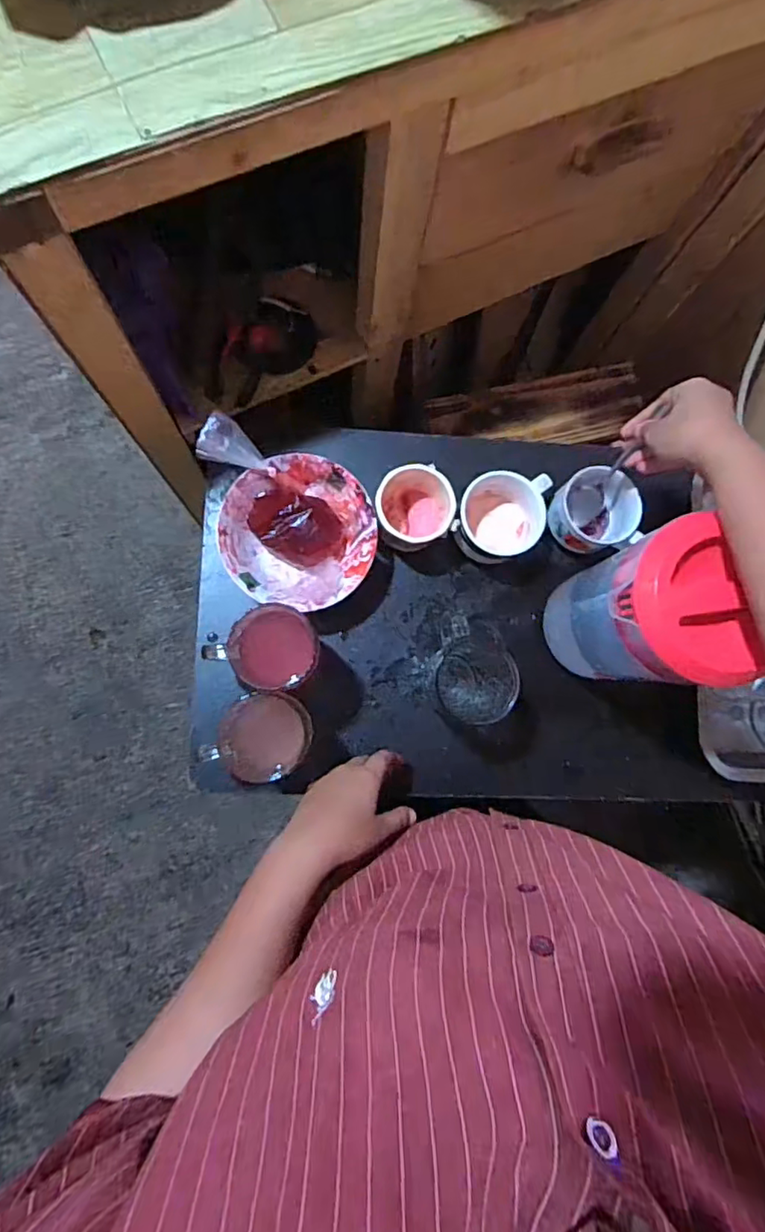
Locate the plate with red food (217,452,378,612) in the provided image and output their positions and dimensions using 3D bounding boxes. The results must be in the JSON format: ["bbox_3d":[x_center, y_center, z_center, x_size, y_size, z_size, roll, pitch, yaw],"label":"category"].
[{"bbox_3d":[-0.084,-0.081,0.606,0.149,0.064,0.147,0,84,-4],"label":"plate with red food"}]

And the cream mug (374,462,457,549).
[{"bbox_3d":[0.033,-0.106,0.606,0.075,0.078,0.070,0,84,-4],"label":"cream mug"}]

